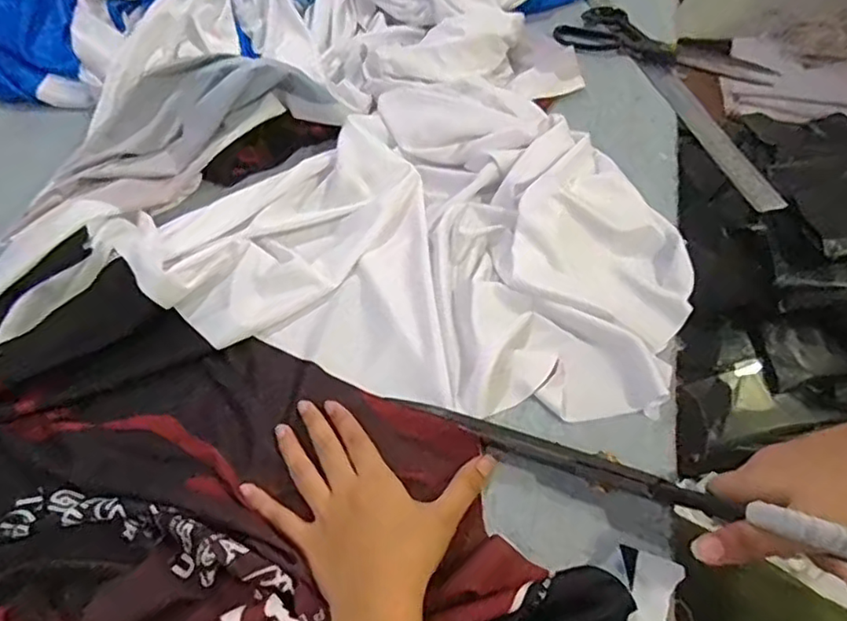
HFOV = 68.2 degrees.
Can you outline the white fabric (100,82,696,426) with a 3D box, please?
[{"bbox_3d":[-0.003,-0.081,0.541,0.444,0.037,0.351,13,54,13],"label":"white fabric"}]

